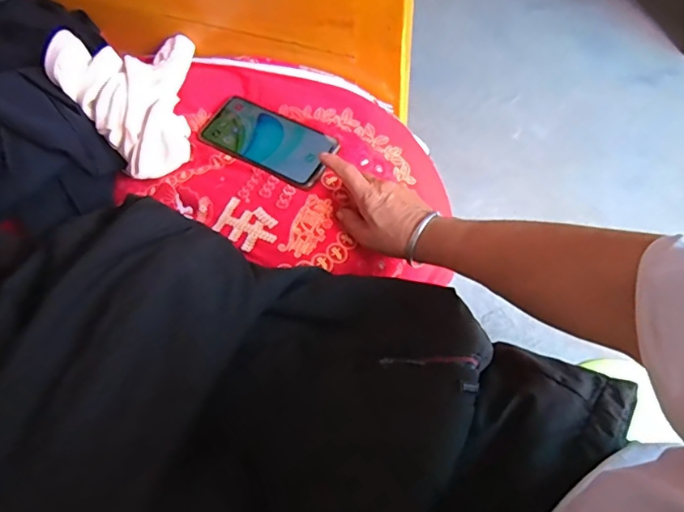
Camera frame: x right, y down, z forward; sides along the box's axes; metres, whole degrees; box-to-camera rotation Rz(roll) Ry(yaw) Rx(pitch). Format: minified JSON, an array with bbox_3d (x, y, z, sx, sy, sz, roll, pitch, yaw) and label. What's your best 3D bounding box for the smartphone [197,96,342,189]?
[{"bbox_3d":[-0.089,-0.136,0.590,0.161,0.013,0.072,29,65,18],"label":"smartphone"}]

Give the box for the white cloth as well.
[{"bbox_3d":[-0.232,-0.204,0.606,0.158,0.090,0.168,-39,64,-18],"label":"white cloth"}]

